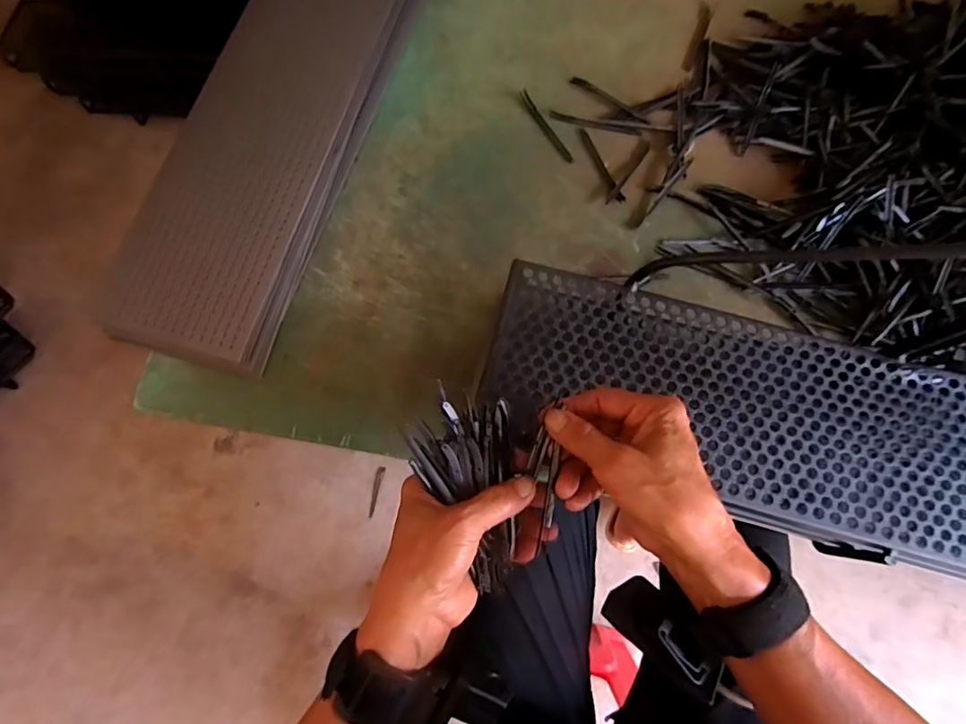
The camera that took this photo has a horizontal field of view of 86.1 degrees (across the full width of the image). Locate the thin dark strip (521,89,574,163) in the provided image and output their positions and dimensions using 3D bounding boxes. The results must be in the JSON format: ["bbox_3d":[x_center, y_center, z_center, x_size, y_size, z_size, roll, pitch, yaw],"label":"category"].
[{"bbox_3d":[0.065,-0.245,0.536,0.010,0.004,0.098,-28,78,-8],"label":"thin dark strip"}]

